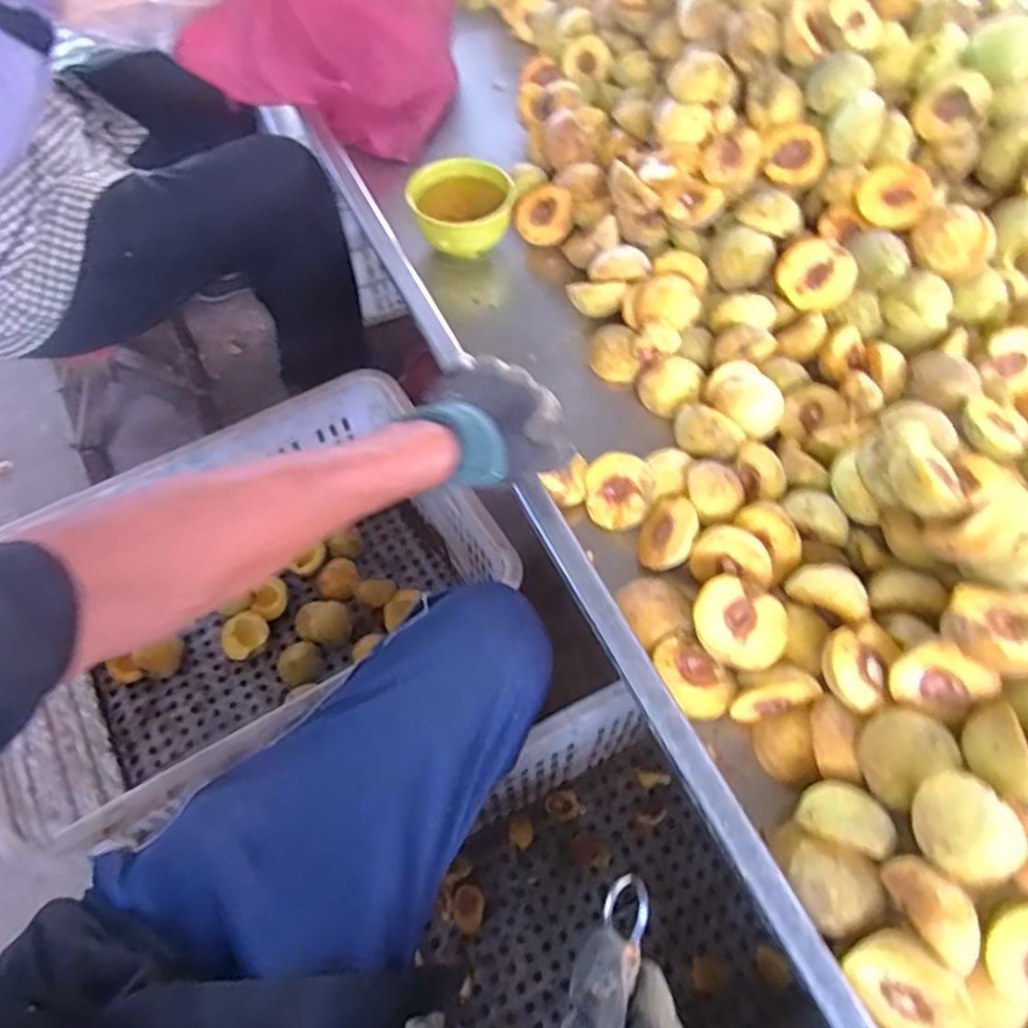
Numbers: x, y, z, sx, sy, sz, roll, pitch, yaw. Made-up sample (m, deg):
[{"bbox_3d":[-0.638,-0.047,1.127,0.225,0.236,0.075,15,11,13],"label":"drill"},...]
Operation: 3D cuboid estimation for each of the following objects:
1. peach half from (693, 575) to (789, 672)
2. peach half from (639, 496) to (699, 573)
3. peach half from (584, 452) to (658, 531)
[{"bbox_3d":[0.159,0.080,0.513,0.064,0.024,0.060,22,63,12],"label":"peach half"},{"bbox_3d":[0.130,0.019,0.584,0.058,0.029,0.055,-41,40,27],"label":"peach half"},{"bbox_3d":[0.089,-0.018,0.606,0.061,0.028,0.061,-6,79,32],"label":"peach half"}]

